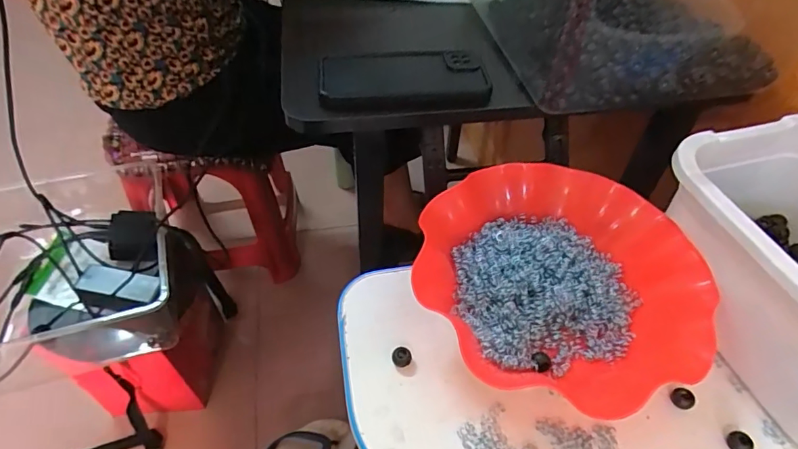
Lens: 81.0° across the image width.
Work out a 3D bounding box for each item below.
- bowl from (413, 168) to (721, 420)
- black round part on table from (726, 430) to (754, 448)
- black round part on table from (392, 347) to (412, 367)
[{"bbox_3d":[0.129,0.047,0.392,0.205,0.064,0.219,1,49,-1],"label":"bowl"},{"bbox_3d":[0.246,0.158,0.338,0.015,0.008,0.015,1,49,-1],"label":"black round part on table"},{"bbox_3d":[0.002,0.107,0.376,0.015,0.012,0.014,1,49,-1],"label":"black round part on table"}]

